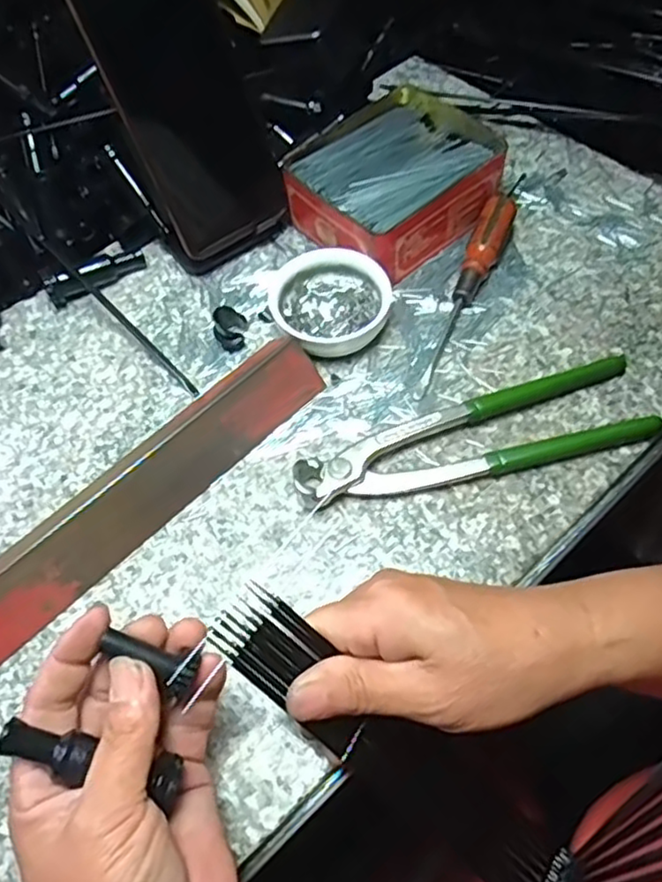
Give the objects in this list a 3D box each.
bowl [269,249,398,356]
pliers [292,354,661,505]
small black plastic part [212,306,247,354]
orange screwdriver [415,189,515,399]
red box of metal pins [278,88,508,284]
[{"bbox_3d":[0.000,-0.086,0.421,0.071,0.024,0.073,-1,60,2],"label":"bowl"},{"bbox_3d":[0.079,-0.001,0.379,0.199,0.016,0.054,-17,61,-7],"label":"pliers"},{"bbox_3d":[-0.062,-0.069,0.420,0.017,0.024,0.020,3,60,5],"label":"small black plastic part"},{"bbox_3d":[0.084,-0.093,0.421,0.021,0.026,0.151,19,63,14],"label":"orange screwdriver"},{"bbox_3d":[0.042,-0.174,0.459,0.130,0.042,0.112,-39,65,-18],"label":"red box of metal pins"}]

